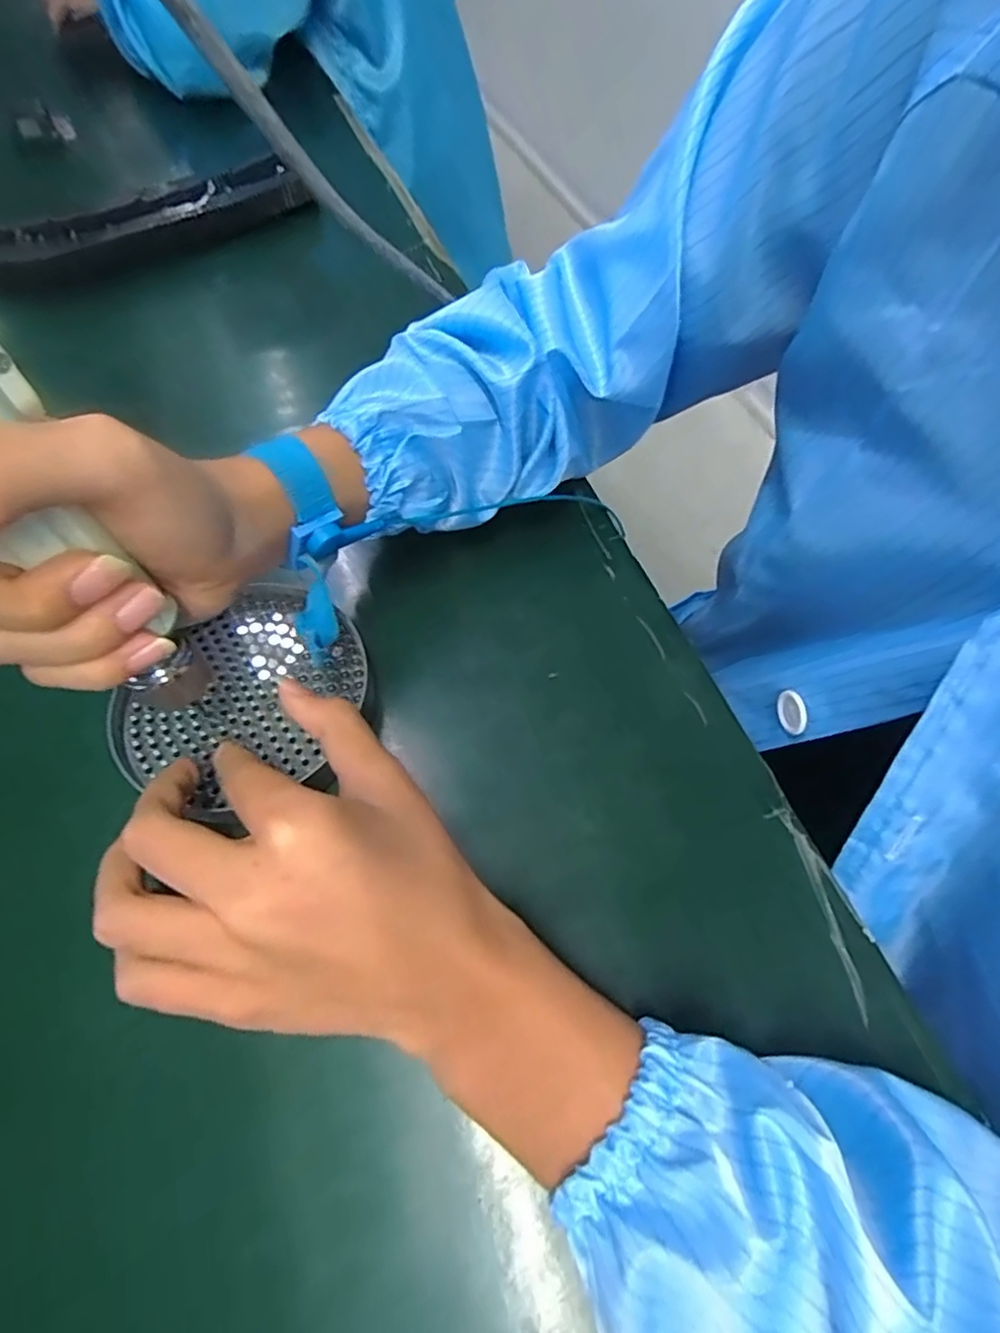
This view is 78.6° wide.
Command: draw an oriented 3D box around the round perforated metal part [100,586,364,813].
[{"bbox_3d":[-0.118,0.013,0.284,0.095,0.010,0.110,33,63,17],"label":"round perforated metal part"}]

